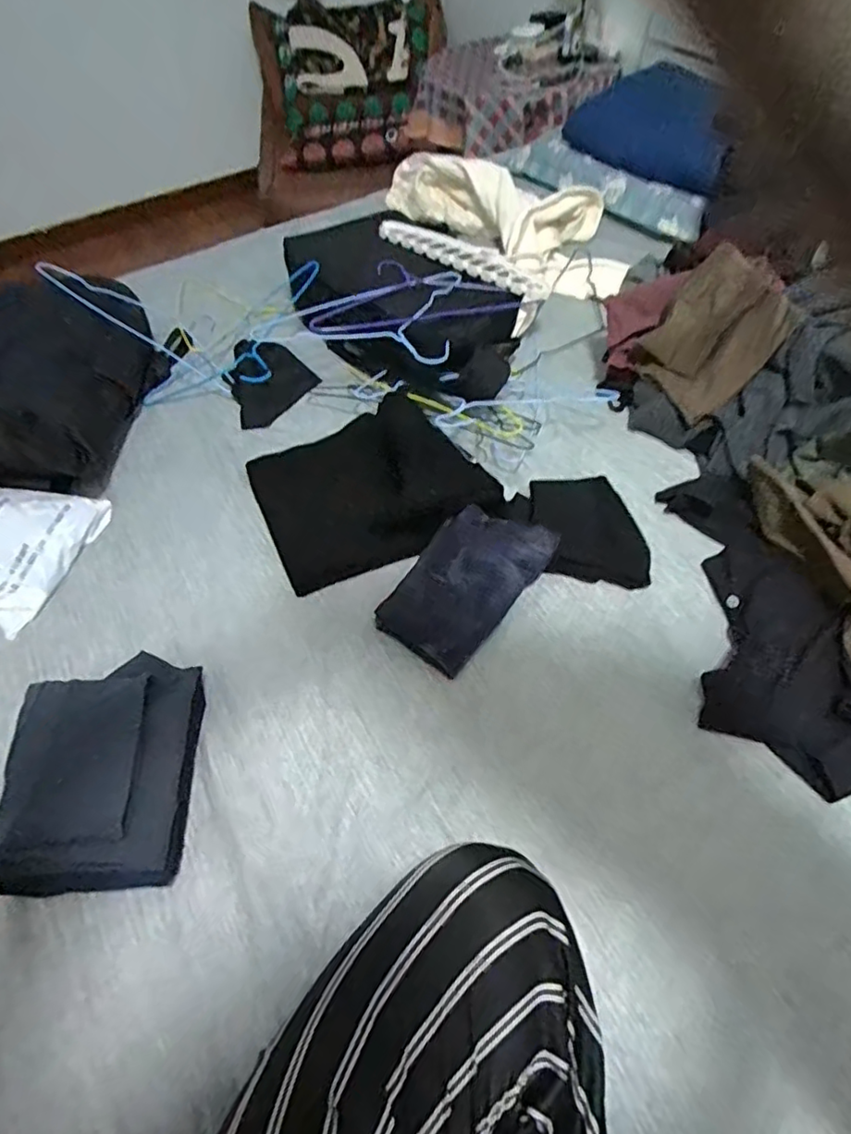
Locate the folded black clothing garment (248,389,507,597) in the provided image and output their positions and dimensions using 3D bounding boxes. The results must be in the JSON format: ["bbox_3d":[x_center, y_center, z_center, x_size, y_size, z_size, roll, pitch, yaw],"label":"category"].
[{"bbox_3d":[-0.089,-0.126,0.848,0.289,0.071,0.272,-23,57,-12],"label":"folded black clothing garment"}]

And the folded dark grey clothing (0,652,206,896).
[{"bbox_3d":[-0.319,0.207,0.607,0.163,0.108,0.212,-11,52,-2],"label":"folded dark grey clothing"}]

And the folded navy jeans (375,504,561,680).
[{"bbox_3d":[0.050,0.016,0.754,0.132,0.047,0.220,33,64,23],"label":"folded navy jeans"}]

